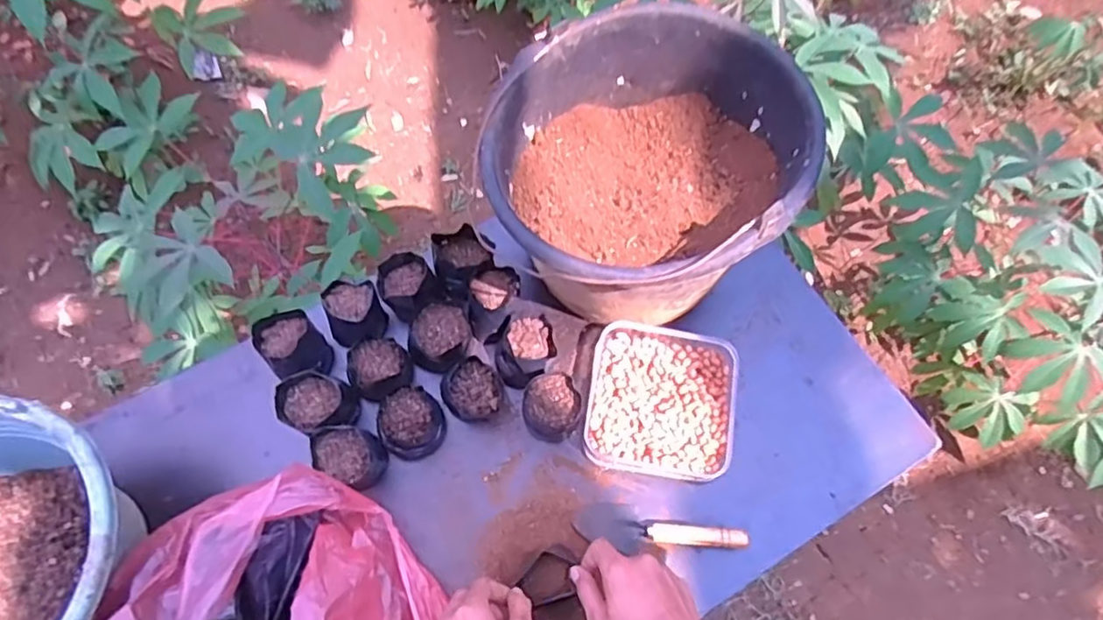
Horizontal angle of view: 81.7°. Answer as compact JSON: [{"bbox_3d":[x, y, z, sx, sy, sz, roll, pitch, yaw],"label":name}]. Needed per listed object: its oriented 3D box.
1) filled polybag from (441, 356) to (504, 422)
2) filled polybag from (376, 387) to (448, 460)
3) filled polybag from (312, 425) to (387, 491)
[{"bbox_3d":[-0.082,0.090,0.681,0.063,0.061,0.058,2,66,-4],"label":"filled polybag"},{"bbox_3d":[-0.147,0.121,0.674,0.065,0.052,0.068,2,66,-4],"label":"filled polybag"},{"bbox_3d":[-0.204,0.148,0.648,0.066,0.071,0.055,24,66,6],"label":"filled polybag"}]

